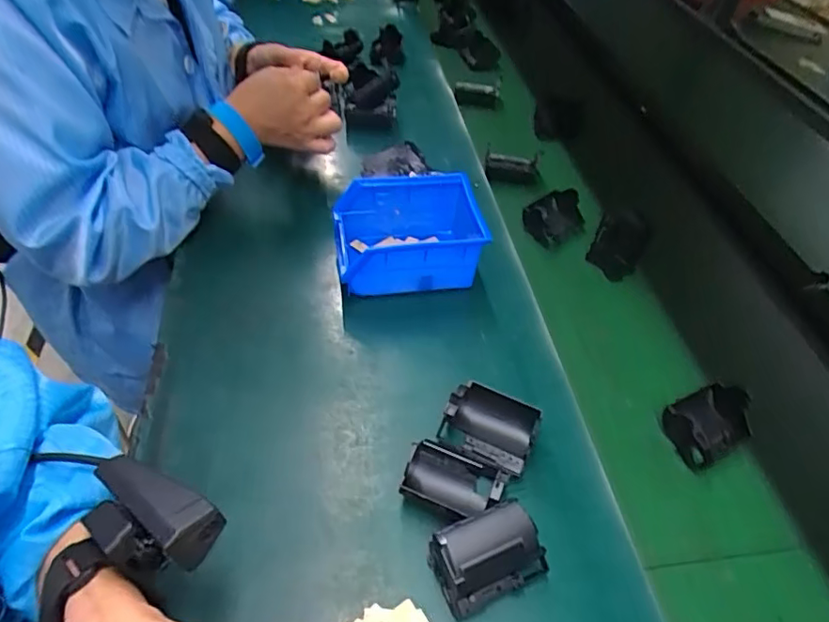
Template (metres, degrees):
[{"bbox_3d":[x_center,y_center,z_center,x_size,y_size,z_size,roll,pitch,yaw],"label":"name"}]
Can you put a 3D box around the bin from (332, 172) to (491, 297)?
[{"bbox_3d":[-0.004,-0.075,0.553,0.143,0.077,0.109,-3,48,-10],"label":"bin"}]

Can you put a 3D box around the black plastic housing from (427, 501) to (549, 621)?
[{"bbox_3d":[0.049,0.160,0.359,0.067,0.043,0.045,-16,51,-20],"label":"black plastic housing"}]

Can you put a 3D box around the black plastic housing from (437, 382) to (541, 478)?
[{"bbox_3d":[0.059,0.091,0.430,0.069,0.041,0.051,23,49,14],"label":"black plastic housing"}]

